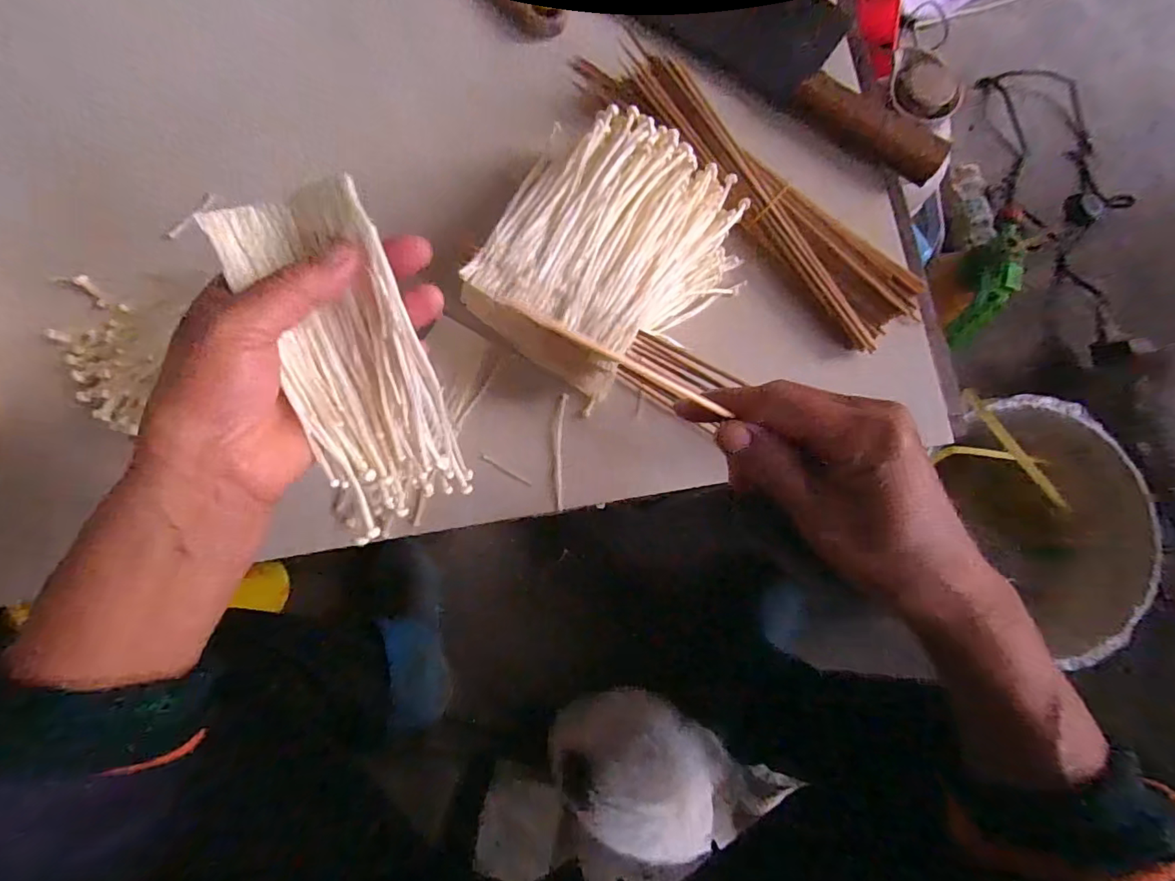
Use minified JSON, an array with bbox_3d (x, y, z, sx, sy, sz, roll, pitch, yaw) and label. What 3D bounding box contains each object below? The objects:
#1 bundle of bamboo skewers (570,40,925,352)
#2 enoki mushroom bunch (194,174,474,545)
[{"bbox_3d":[0.110,-0.177,0.360,0.050,0.025,0.277,-45,86,-7],"label":"bundle of bamboo skewers"},{"bbox_3d":[-0.103,-0.033,0.235,0.060,0.026,0.144,-19,107,-5],"label":"enoki mushroom bunch"}]

